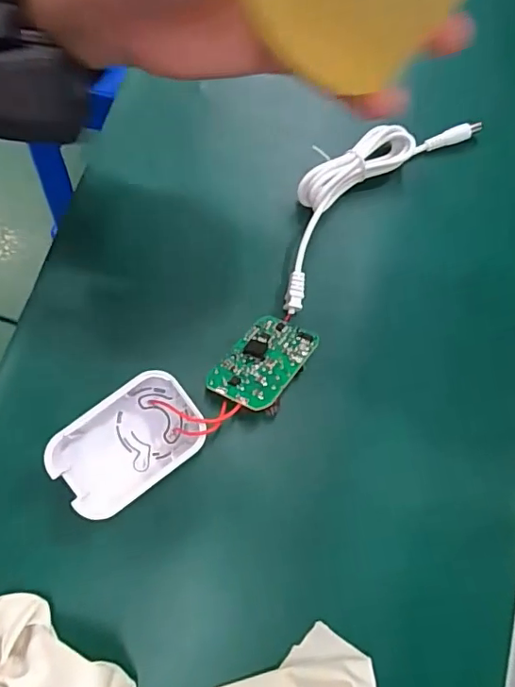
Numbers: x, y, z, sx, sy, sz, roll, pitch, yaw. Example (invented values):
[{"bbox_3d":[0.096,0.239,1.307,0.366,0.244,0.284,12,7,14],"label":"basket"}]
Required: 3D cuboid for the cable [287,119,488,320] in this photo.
[{"bbox_3d":[0.062,-0.094,0.322,0.049,0.031,0.178,42,76,10],"label":"cable"}]

